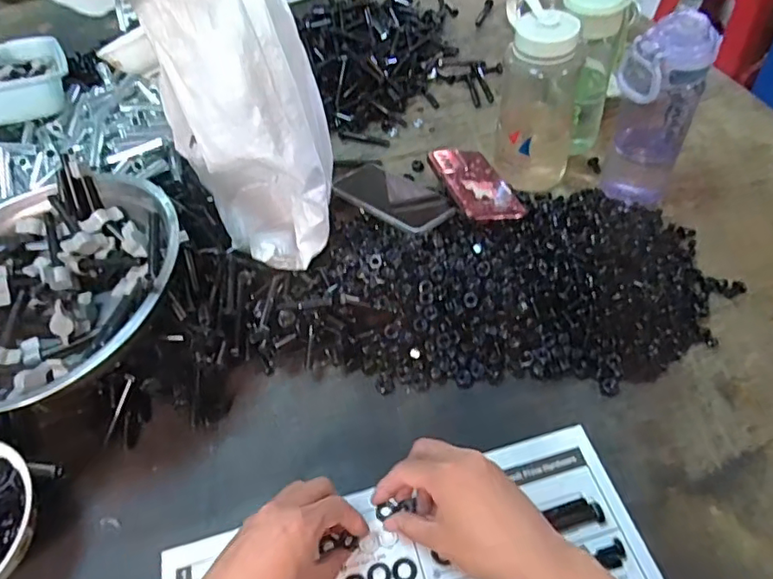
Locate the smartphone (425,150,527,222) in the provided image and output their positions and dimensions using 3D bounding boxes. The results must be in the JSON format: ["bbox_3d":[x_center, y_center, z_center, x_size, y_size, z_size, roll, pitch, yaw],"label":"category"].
[{"bbox_3d":[0.111,-0.133,0.702,0.079,0.013,0.169,-5,41,-12],"label":"smartphone"}]

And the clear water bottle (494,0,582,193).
[{"bbox_3d":[0.178,-0.215,0.661,0.095,0.198,0.080,7,52,12],"label":"clear water bottle"}]

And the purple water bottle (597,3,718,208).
[{"bbox_3d":[0.289,-0.186,0.620,0.076,0.204,0.083,29,60,27],"label":"purple water bottle"}]

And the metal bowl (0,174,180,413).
[{"bbox_3d":[-0.307,0.001,0.518,0.242,0.073,0.242,-3,51,4],"label":"metal bowl"}]

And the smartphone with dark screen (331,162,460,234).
[{"bbox_3d":[0.010,-0.116,0.709,0.085,0.007,0.169,-31,45,-29],"label":"smartphone with dark screen"}]

